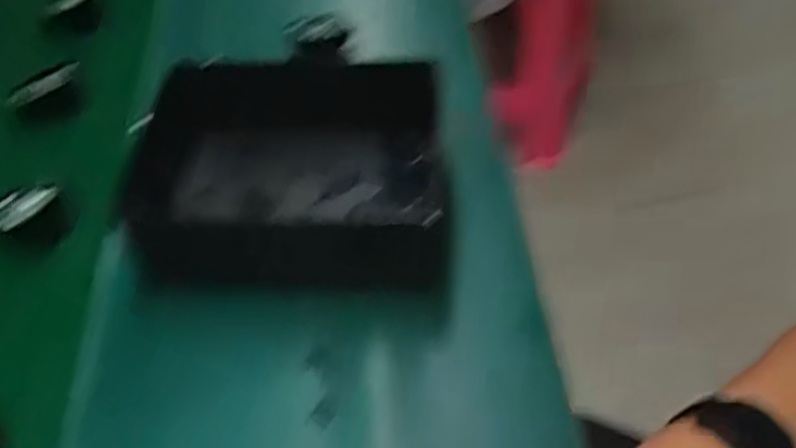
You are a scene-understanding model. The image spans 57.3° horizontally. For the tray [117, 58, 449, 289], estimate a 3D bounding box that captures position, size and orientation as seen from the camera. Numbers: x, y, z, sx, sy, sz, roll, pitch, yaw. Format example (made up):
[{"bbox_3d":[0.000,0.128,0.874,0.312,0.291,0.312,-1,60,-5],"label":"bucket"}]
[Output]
[{"bbox_3d":[-0.079,-0.039,0.601,0.246,0.117,0.188,4,49,7],"label":"tray"}]

